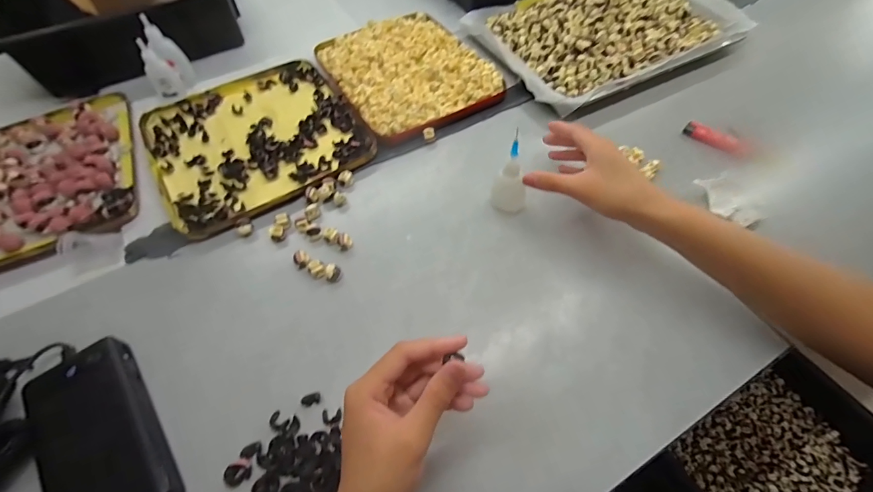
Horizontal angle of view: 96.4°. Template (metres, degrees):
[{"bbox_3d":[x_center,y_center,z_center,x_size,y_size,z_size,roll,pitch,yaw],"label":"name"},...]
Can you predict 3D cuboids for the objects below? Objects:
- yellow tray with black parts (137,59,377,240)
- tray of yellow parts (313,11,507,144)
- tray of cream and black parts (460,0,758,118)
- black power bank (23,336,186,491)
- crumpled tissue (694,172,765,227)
[{"bbox_3d":[-0.231,-0.142,0.496,0.240,0.016,0.244,-30,61,-16],"label":"yellow tray with black parts"},{"bbox_3d":[-0.041,-0.254,0.552,0.198,0.021,0.244,-26,60,-13],"label":"tray of yellow parts"},{"bbox_3d":[0.251,-0.331,0.584,0.362,0.027,0.262,-24,60,-13],"label":"tray of cream and black parts"},{"bbox_3d":[-0.261,0.152,0.304,0.073,0.024,0.155,-34,62,-18],"label":"black power bank"},{"bbox_3d":[0.316,-0.050,0.421,0.038,0.017,0.066,-24,60,-13],"label":"crumpled tissue"}]

